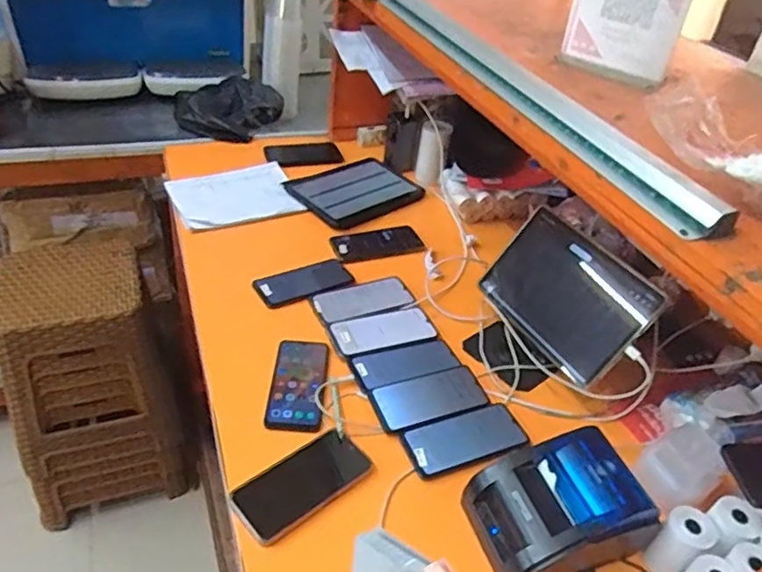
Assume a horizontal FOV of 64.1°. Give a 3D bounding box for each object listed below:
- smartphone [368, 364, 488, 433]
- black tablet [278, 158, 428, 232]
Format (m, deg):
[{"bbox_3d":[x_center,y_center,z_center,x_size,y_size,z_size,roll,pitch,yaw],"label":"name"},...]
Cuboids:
[{"bbox_3d":[0.071,0.156,0.854,0.163,0.015,0.077,-13,42,-24],"label":"smartphone"},{"bbox_3d":[-0.045,-0.204,1.274,0.248,0.022,0.164,-23,47,-33],"label":"black tablet"}]

